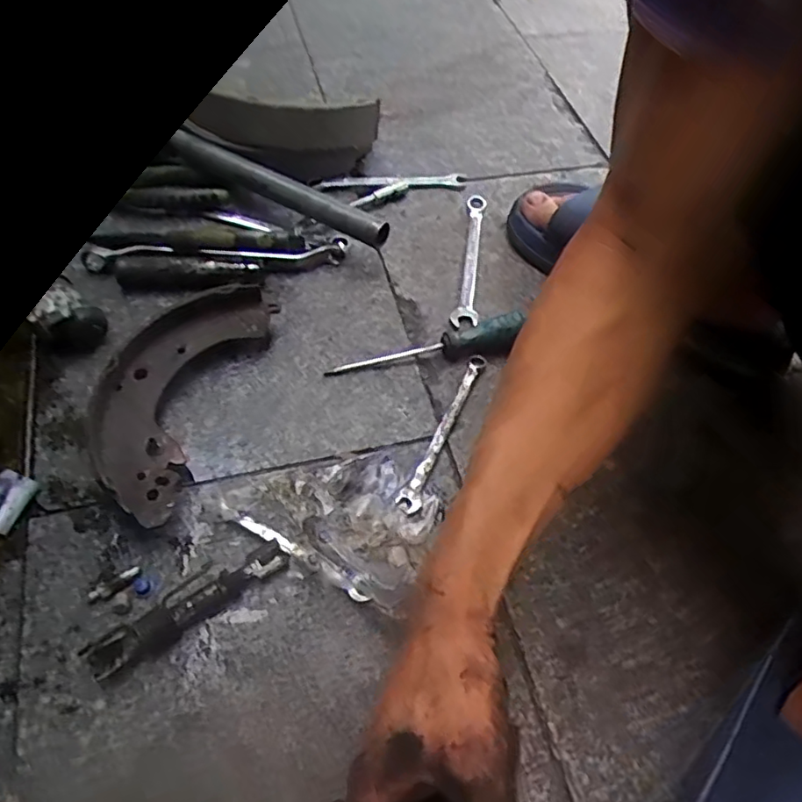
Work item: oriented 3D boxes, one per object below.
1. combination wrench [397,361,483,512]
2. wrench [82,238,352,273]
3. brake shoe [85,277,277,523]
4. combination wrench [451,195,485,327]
[{"bbox_3d":[0.034,0.021,0.499,0.016,0.008,0.156,22,57,10],"label":"combination wrench"},{"bbox_3d":[-0.168,-0.141,0.570,0.240,0.025,0.033,-7,57,-10],"label":"wrench"},{"bbox_3d":[-0.171,-0.011,0.475,0.088,0.036,0.211,16,56,6],"label":"brake shoe"},{"bbox_3d":[0.070,-0.141,0.613,0.023,0.015,0.174,9,55,1],"label":"combination wrench"}]

